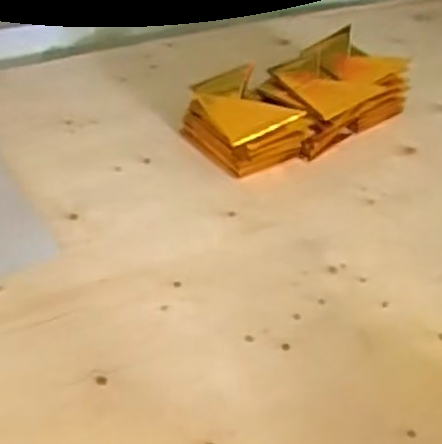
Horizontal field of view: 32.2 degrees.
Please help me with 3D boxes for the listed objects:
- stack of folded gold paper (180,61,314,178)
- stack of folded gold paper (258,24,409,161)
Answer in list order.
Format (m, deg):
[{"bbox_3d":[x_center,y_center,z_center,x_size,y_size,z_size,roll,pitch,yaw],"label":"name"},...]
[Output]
[{"bbox_3d":[0.025,-0.099,0.752,0.092,0.067,0.102,-20,47,-30],"label":"stack of folded gold paper"},{"bbox_3d":[0.116,-0.137,0.813,0.103,0.070,0.161,34,46,29],"label":"stack of folded gold paper"}]

